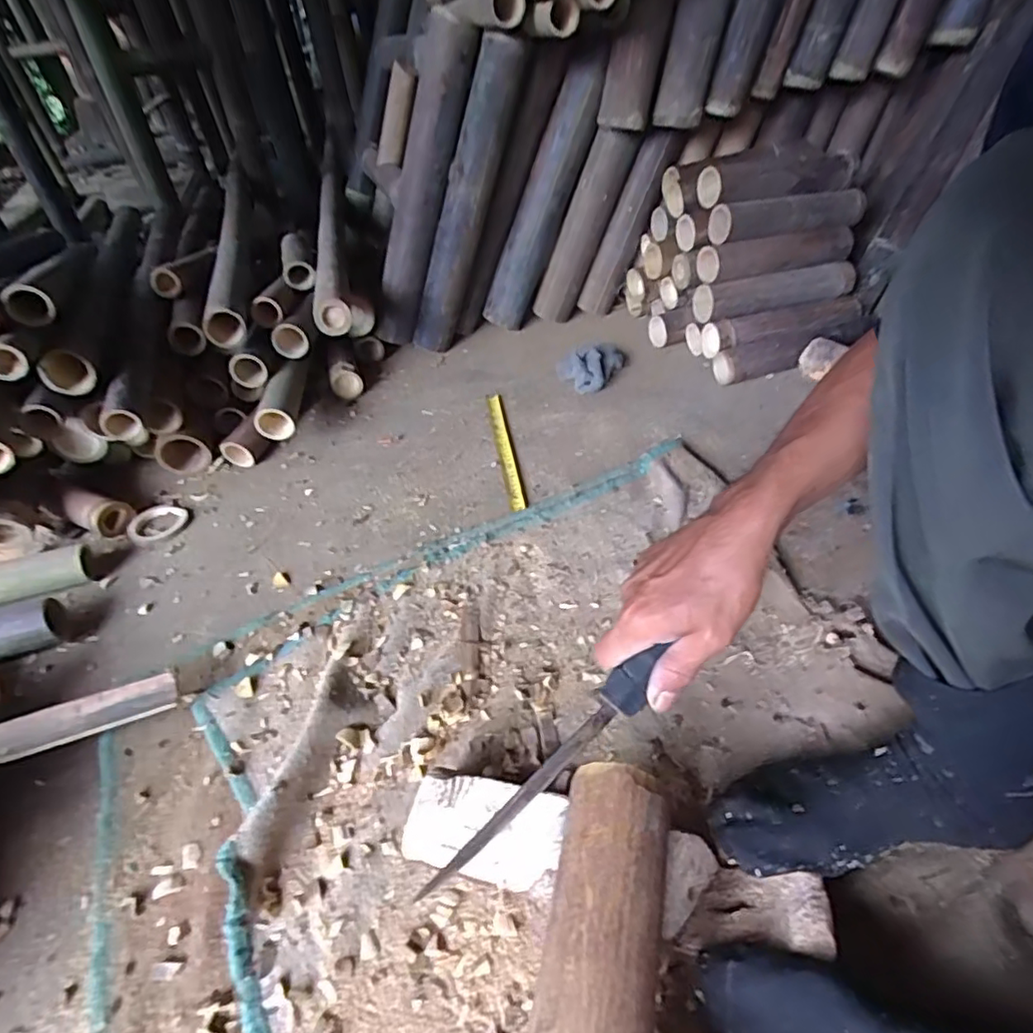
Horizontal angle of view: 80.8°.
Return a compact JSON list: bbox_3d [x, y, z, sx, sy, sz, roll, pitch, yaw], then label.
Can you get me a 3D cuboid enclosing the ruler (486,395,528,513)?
[{"bbox_3d":[-0.017,-0.105,0.920,0.026,0.006,0.284,-7,44,-6],"label":"ruler"}]

